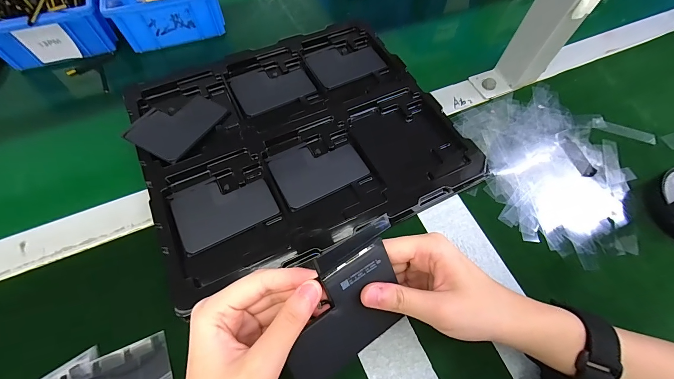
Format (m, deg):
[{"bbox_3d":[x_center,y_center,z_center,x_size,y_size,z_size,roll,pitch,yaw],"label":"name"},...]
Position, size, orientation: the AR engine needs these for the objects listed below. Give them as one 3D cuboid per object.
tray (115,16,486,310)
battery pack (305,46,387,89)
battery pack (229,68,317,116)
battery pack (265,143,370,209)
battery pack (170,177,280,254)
[{"bbox_3d":[-0.045,-0.069,0.335,0.316,0.024,0.278,-23,68,-13],"label":"tray"},{"bbox_3d":[0.011,-0.165,0.396,0.089,0.007,0.066,-24,68,-14],"label":"battery pack"},{"bbox_3d":[-0.079,-0.128,0.374,0.089,0.004,0.067,-26,69,-15],"label":"battery pack"},{"bbox_3d":[-0.020,-0.024,0.318,0.089,0.004,0.066,-25,68,-14],"label":"battery pack"},{"bbox_3d":[-0.110,0.015,0.297,0.089,0.004,0.065,-26,68,-14],"label":"battery pack"}]

